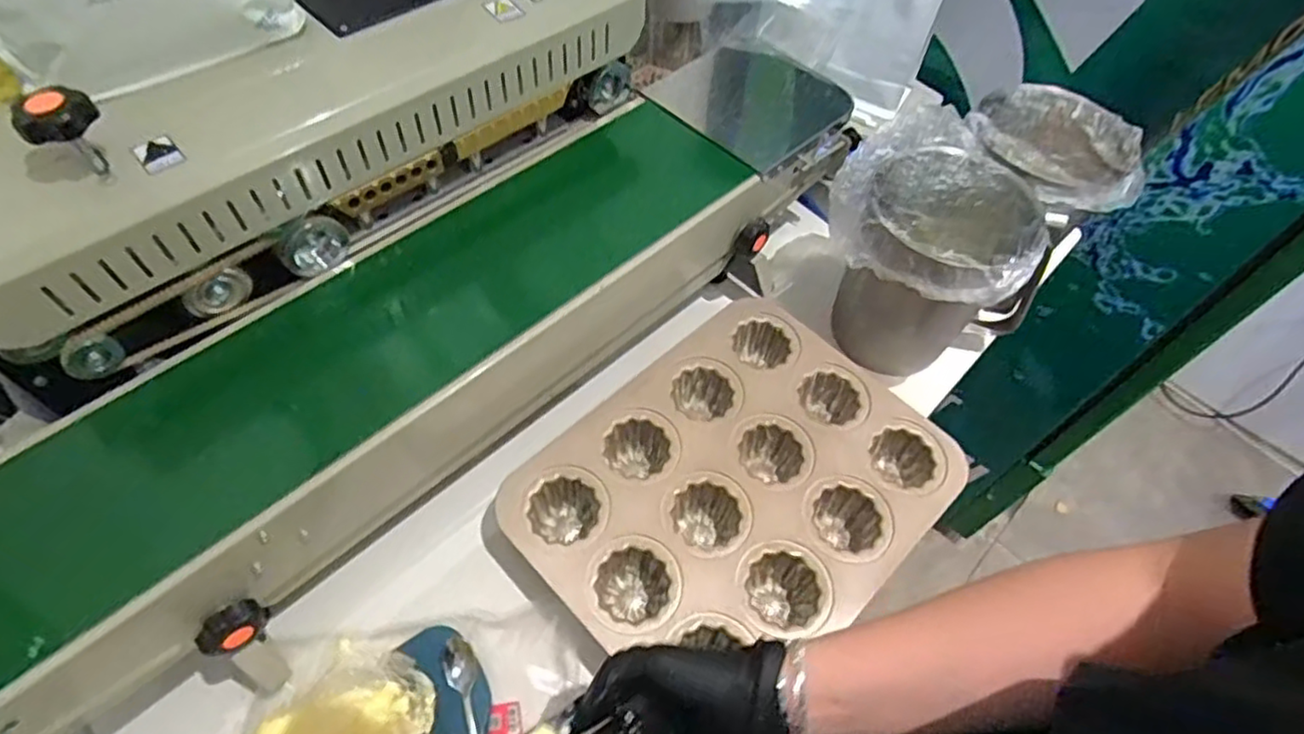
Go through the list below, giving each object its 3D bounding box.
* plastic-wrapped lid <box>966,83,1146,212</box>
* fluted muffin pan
[{"bbox_3d":[0.368,-0.203,0.613,0.153,0.043,0.137,35,61,19],"label":"plastic-wrapped lid"},{"bbox_3d":[0.066,0.103,0.559,0.256,0.064,0.315,40,62,21],"label":"fluted muffin pan"}]

